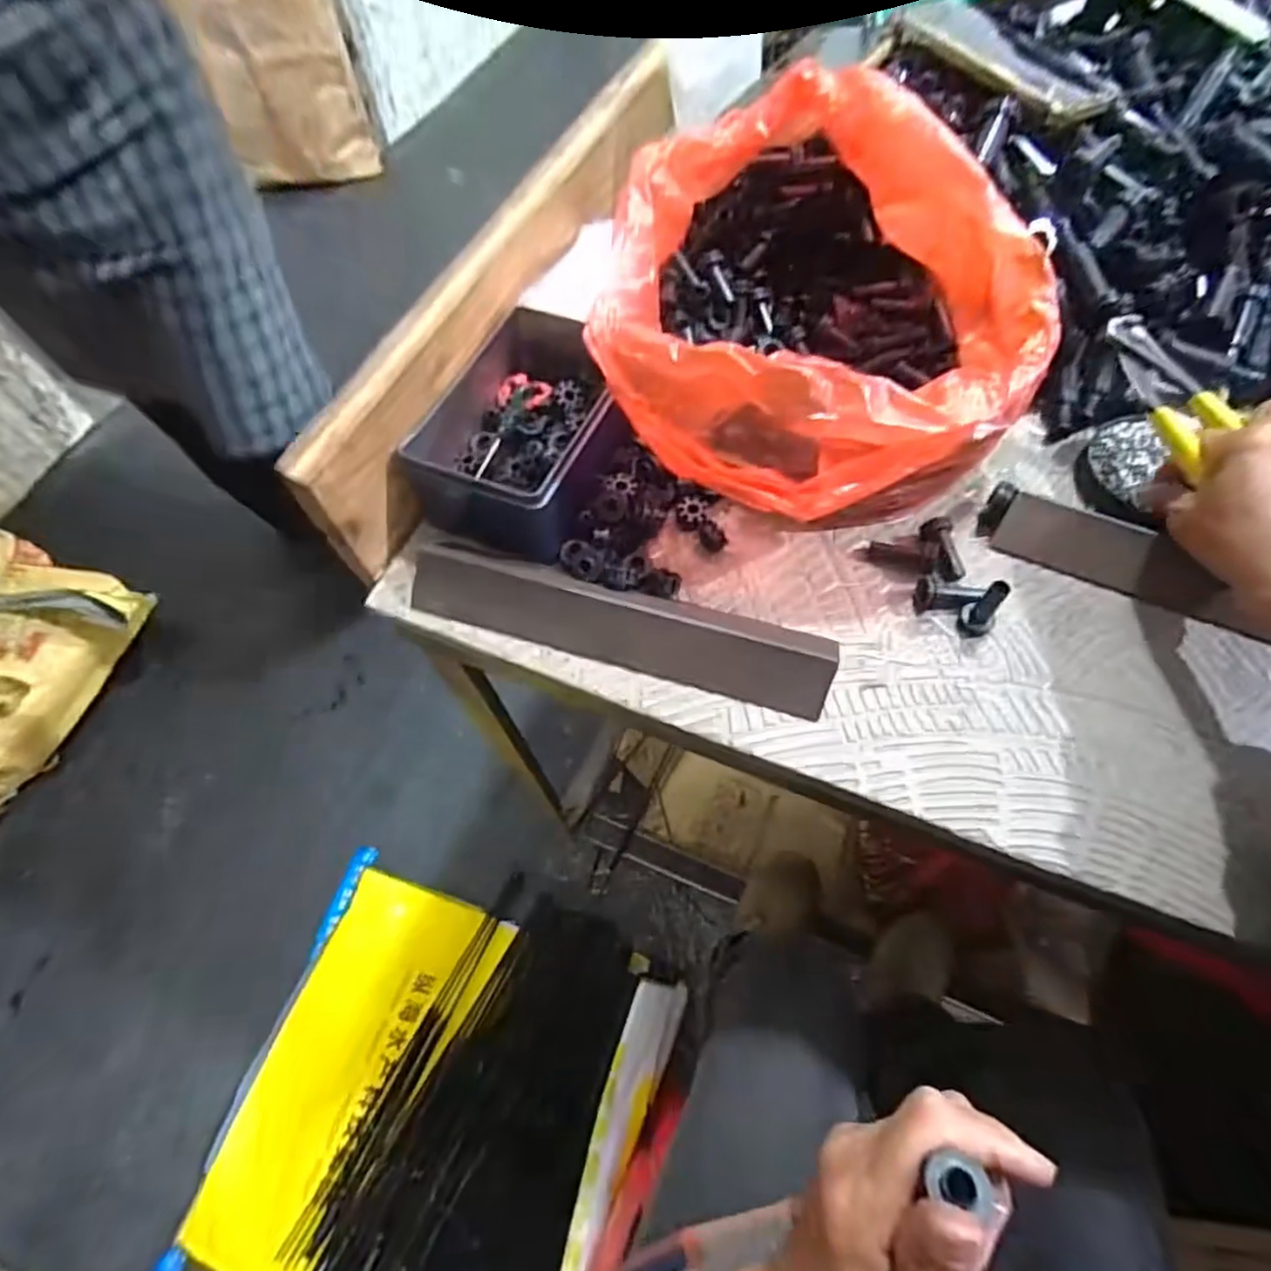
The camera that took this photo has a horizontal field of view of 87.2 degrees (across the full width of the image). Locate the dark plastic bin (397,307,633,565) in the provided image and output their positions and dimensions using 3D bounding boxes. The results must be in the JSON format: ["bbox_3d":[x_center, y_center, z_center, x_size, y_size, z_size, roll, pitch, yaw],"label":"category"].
[{"bbox_3d":[-0.062,-0.130,0.431,0.101,0.076,0.154,20,64,14],"label":"dark plastic bin"}]

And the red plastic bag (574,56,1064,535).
[{"bbox_3d":[0.092,-0.200,0.407,0.239,0.122,0.291,-9,61,-2],"label":"red plastic bag"}]

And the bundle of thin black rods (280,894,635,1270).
[{"bbox_3d":[-0.194,0.624,0.874,0.308,0.047,0.531,20,64,27],"label":"bundle of thin black rods"}]

